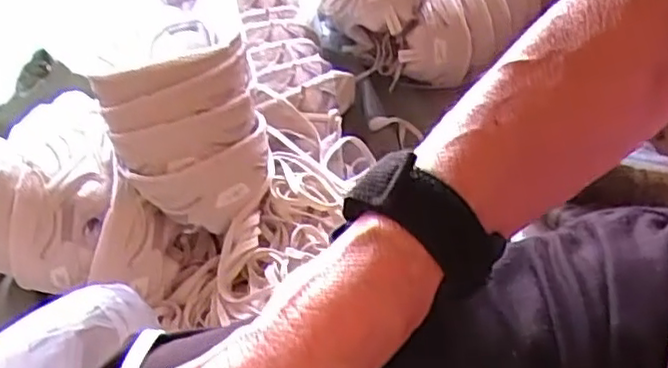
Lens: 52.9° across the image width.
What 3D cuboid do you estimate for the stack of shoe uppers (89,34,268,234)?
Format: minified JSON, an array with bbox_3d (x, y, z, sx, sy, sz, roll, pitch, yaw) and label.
[{"bbox_3d":[-0.133,-0.048,0.630,0.148,0.144,0.110,-14,54,-16],"label":"stack of shoe uppers"}]

